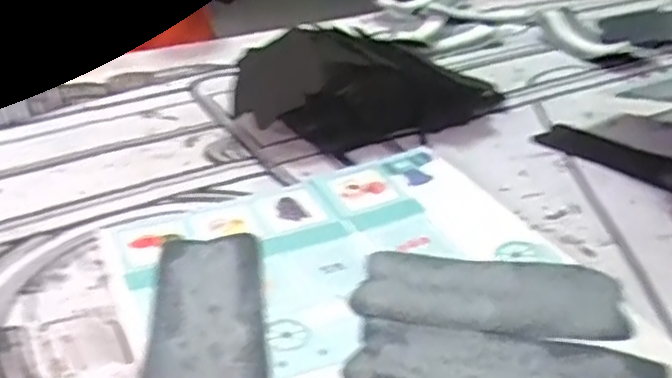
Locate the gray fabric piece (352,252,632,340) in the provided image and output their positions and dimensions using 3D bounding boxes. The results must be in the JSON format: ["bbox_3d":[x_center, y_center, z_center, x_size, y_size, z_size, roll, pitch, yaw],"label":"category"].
[{"bbox_3d":[0.135,0.088,0.632,0.225,0.018,0.114,5,30,10],"label":"gray fabric piece"}]

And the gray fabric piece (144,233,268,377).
[{"bbox_3d":[-0.112,0.105,0.615,0.094,0.006,0.233,-5,30,-7],"label":"gray fabric piece"}]

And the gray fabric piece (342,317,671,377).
[{"bbox_3d":[0.125,0.142,0.538,0.226,0.013,0.094,9,36,25],"label":"gray fabric piece"}]

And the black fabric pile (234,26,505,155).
[{"bbox_3d":[0.048,-0.146,0.963,0.373,0.101,0.202,0,29,1],"label":"black fabric pile"}]

